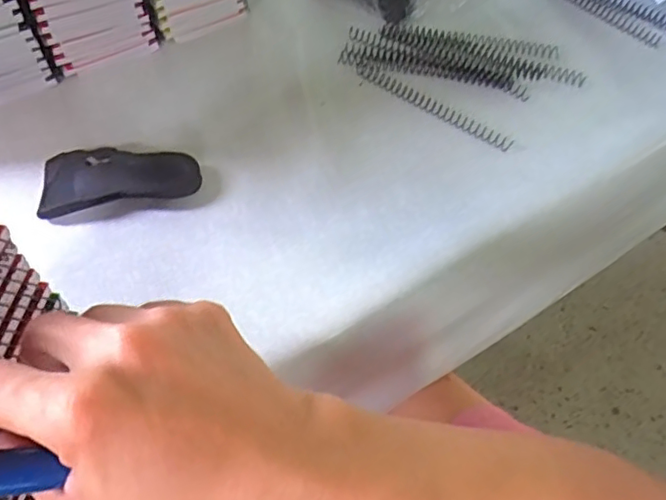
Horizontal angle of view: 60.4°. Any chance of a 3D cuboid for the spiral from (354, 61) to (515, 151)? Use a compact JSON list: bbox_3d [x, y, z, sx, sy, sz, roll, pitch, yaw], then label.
[{"bbox_3d":[0.087,-0.133,0.515,0.162,0.012,0.017,35,62,19],"label":"spiral"}]

